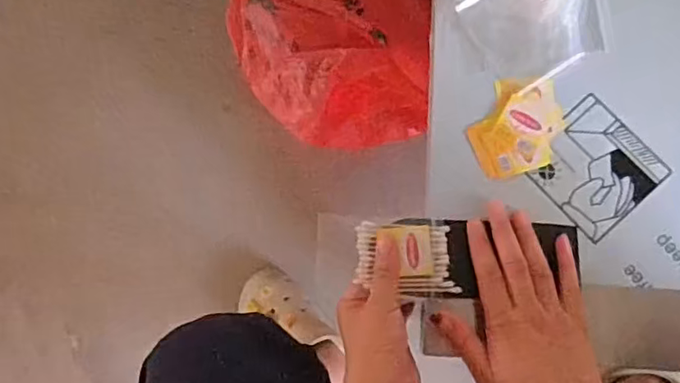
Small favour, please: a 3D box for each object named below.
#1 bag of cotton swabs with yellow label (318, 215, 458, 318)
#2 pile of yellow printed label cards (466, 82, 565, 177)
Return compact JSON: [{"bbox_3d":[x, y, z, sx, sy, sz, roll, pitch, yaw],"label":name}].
[{"bbox_3d":[0.035,0.055,0.463,0.109,0.013,0.072,-1,82,6],"label":"bag of cotton swabs with yellow label"},{"bbox_3d":[0.147,-0.055,0.484,0.080,0.012,0.077,-1,82,6],"label":"pile of yellow printed label cards"}]

